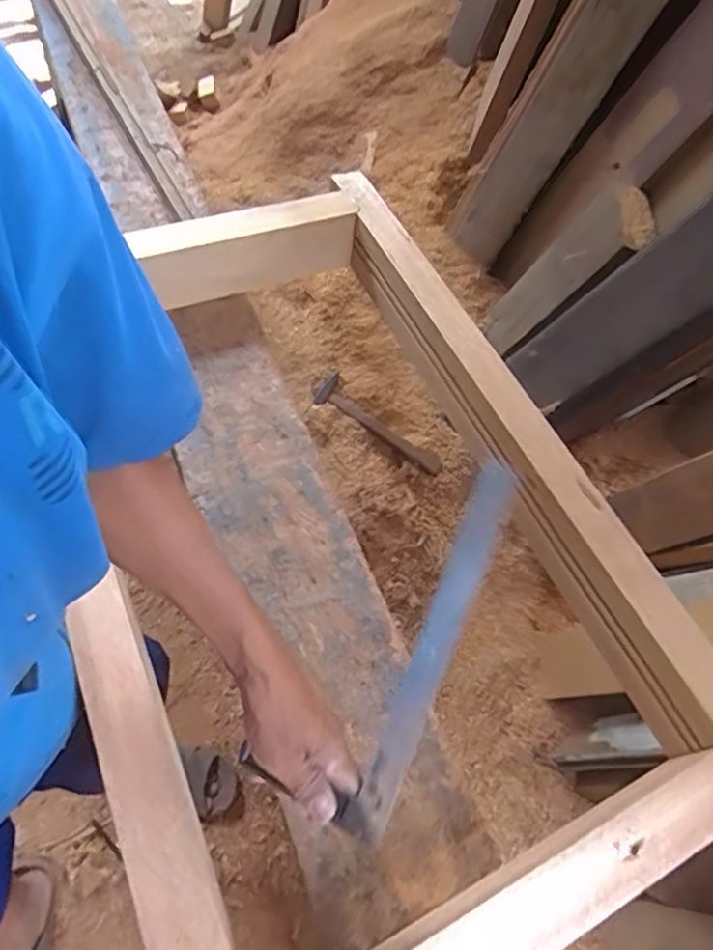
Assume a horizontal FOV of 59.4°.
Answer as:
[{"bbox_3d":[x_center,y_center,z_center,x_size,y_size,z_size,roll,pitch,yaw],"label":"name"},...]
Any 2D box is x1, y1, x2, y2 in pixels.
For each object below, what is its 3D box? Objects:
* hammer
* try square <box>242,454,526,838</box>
[{"bbox_3d":[0.048,-0.093,1.249,0.286,0.033,0.070,35,61,-5],"label":"hammer"},{"bbox_3d":[0.030,0.118,0.524,0.119,0.034,0.317,24,74,12],"label":"try square"}]

